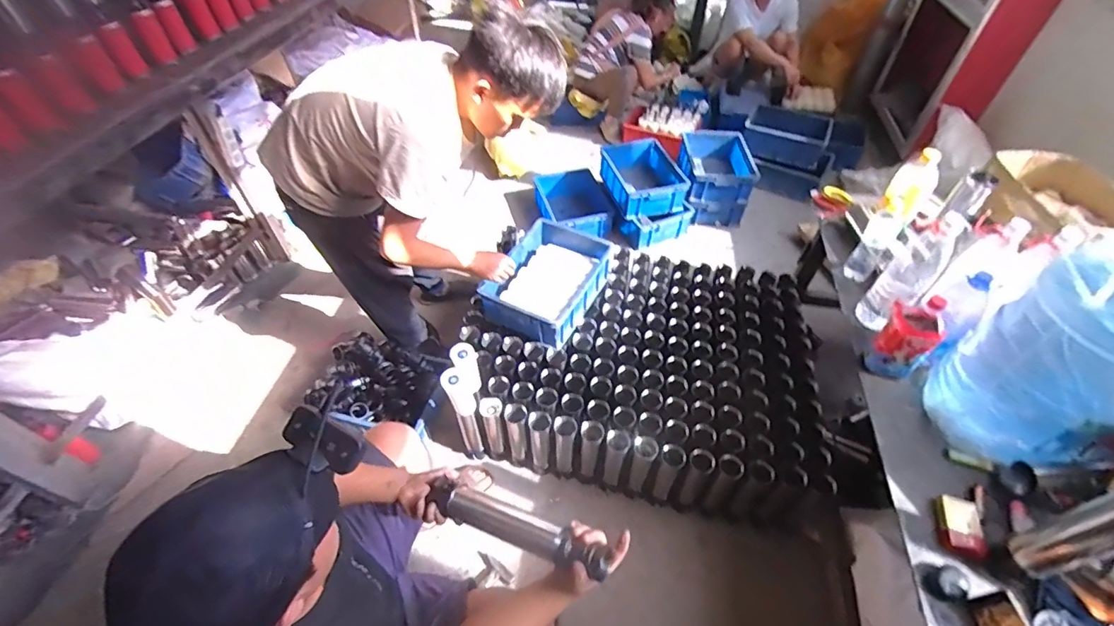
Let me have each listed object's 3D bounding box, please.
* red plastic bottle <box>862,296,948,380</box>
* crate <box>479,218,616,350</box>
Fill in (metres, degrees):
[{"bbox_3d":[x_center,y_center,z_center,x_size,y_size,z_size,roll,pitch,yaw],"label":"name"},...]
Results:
[{"bbox_3d":[0.761,0.043,1.046,0.119,0.201,0.110,-31,56,-24],"label":"red plastic bottle"},{"bbox_3d":[-0.014,-0.119,1.653,0.295,0.169,0.464,22,53,19],"label":"crate"}]

